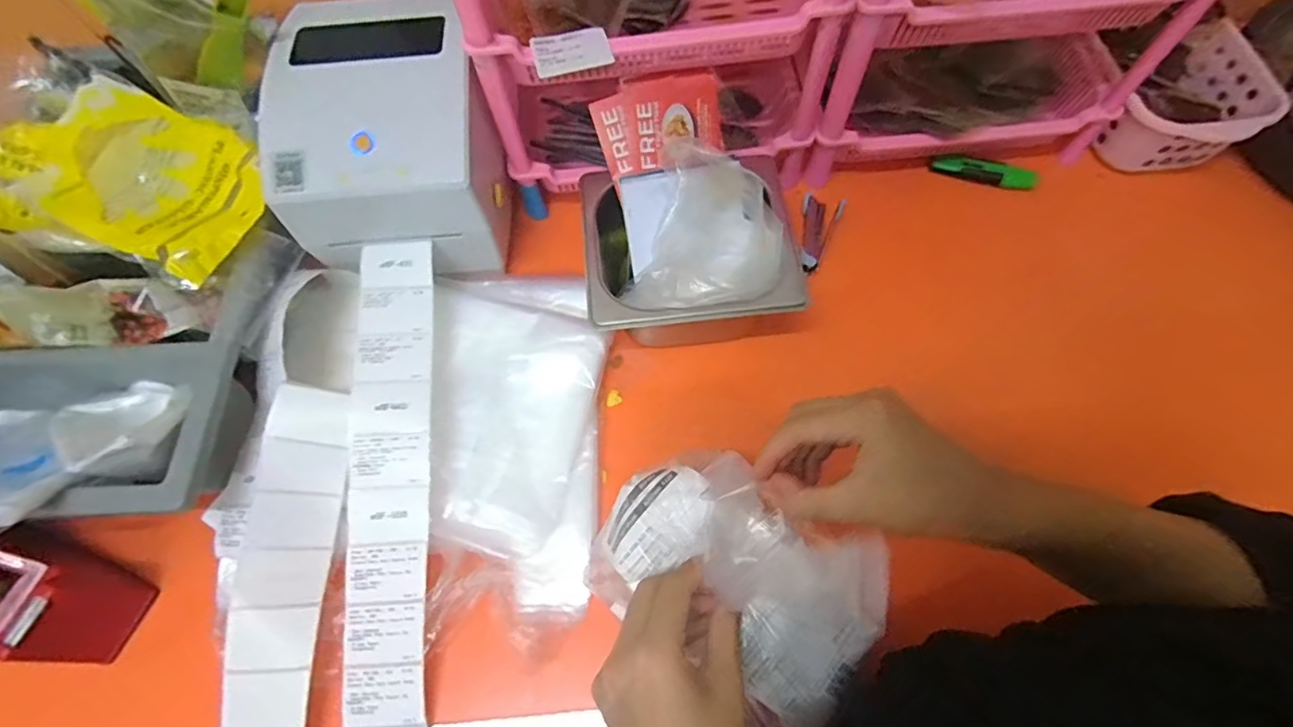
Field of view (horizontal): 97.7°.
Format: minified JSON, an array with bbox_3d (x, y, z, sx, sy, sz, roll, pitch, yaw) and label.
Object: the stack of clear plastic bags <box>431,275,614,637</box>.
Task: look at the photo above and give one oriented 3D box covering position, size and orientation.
[{"bbox_3d":[-0.107,0.056,0.491,0.144,0.039,0.309,-6,65,0],"label":"stack of clear plastic bags"}]

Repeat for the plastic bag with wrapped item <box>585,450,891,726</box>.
[{"bbox_3d":[0.059,0.131,0.349,0.172,0.037,0.114,32,71,15],"label":"plastic bag with wrapped item"}]

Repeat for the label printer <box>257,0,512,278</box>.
[{"bbox_3d":[-0.224,-0.191,0.514,0.168,0.150,0.184,-3,65,1],"label":"label printer"}]

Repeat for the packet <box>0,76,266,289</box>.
[{"bbox_3d":[-0.448,-0.157,0.474,0.264,0.048,0.146,16,67,9],"label":"packet"}]

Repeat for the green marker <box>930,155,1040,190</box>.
[{"bbox_3d":[0.360,-0.202,0.599,0.108,0.021,0.019,11,66,7],"label":"green marker"}]

